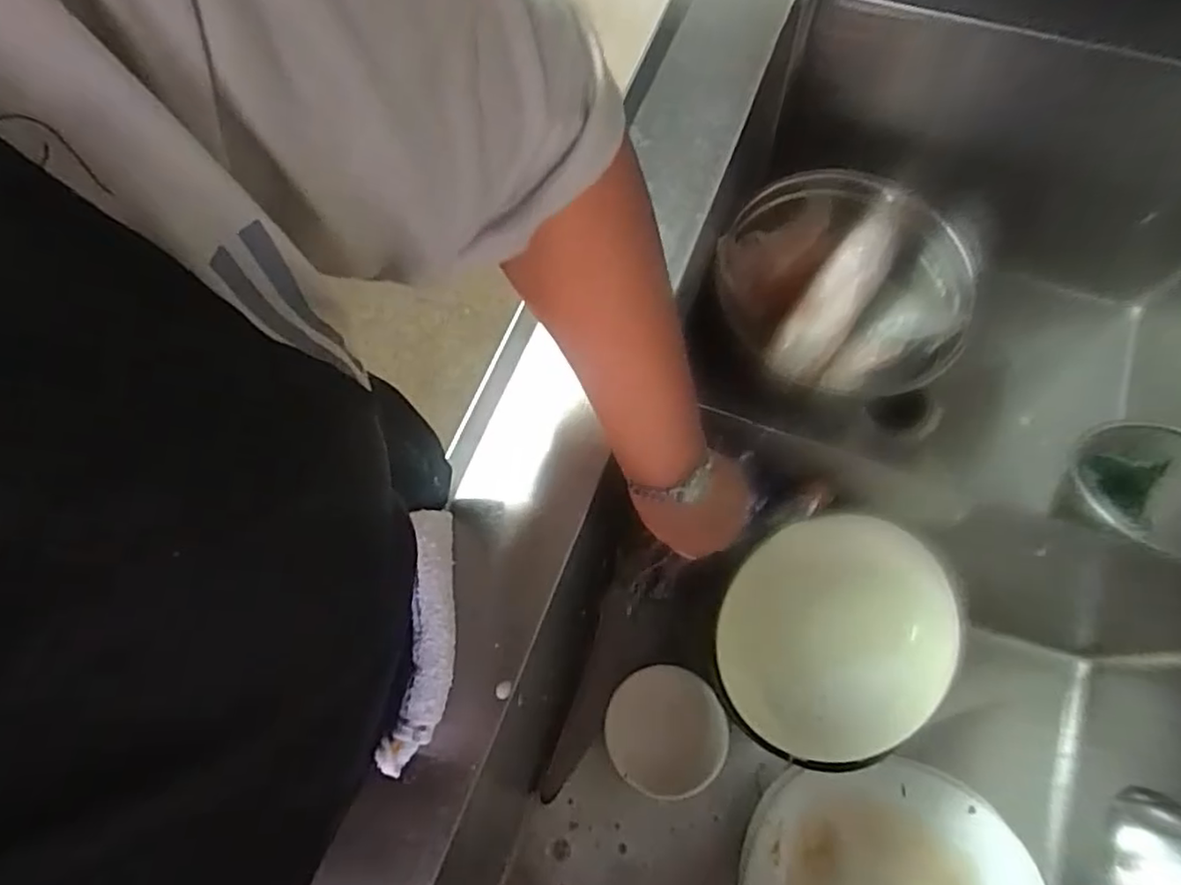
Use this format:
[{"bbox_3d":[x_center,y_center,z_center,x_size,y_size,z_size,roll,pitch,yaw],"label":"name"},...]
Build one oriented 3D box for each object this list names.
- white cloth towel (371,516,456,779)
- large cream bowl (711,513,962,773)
[{"bbox_3d":[-0.093,0.108,0.373,0.030,0.029,0.143,3,70,3],"label":"white cloth towel"},{"bbox_3d":[0.204,0.164,0.548,0.203,0.075,0.203,23,100,9],"label":"large cream bowl"}]

